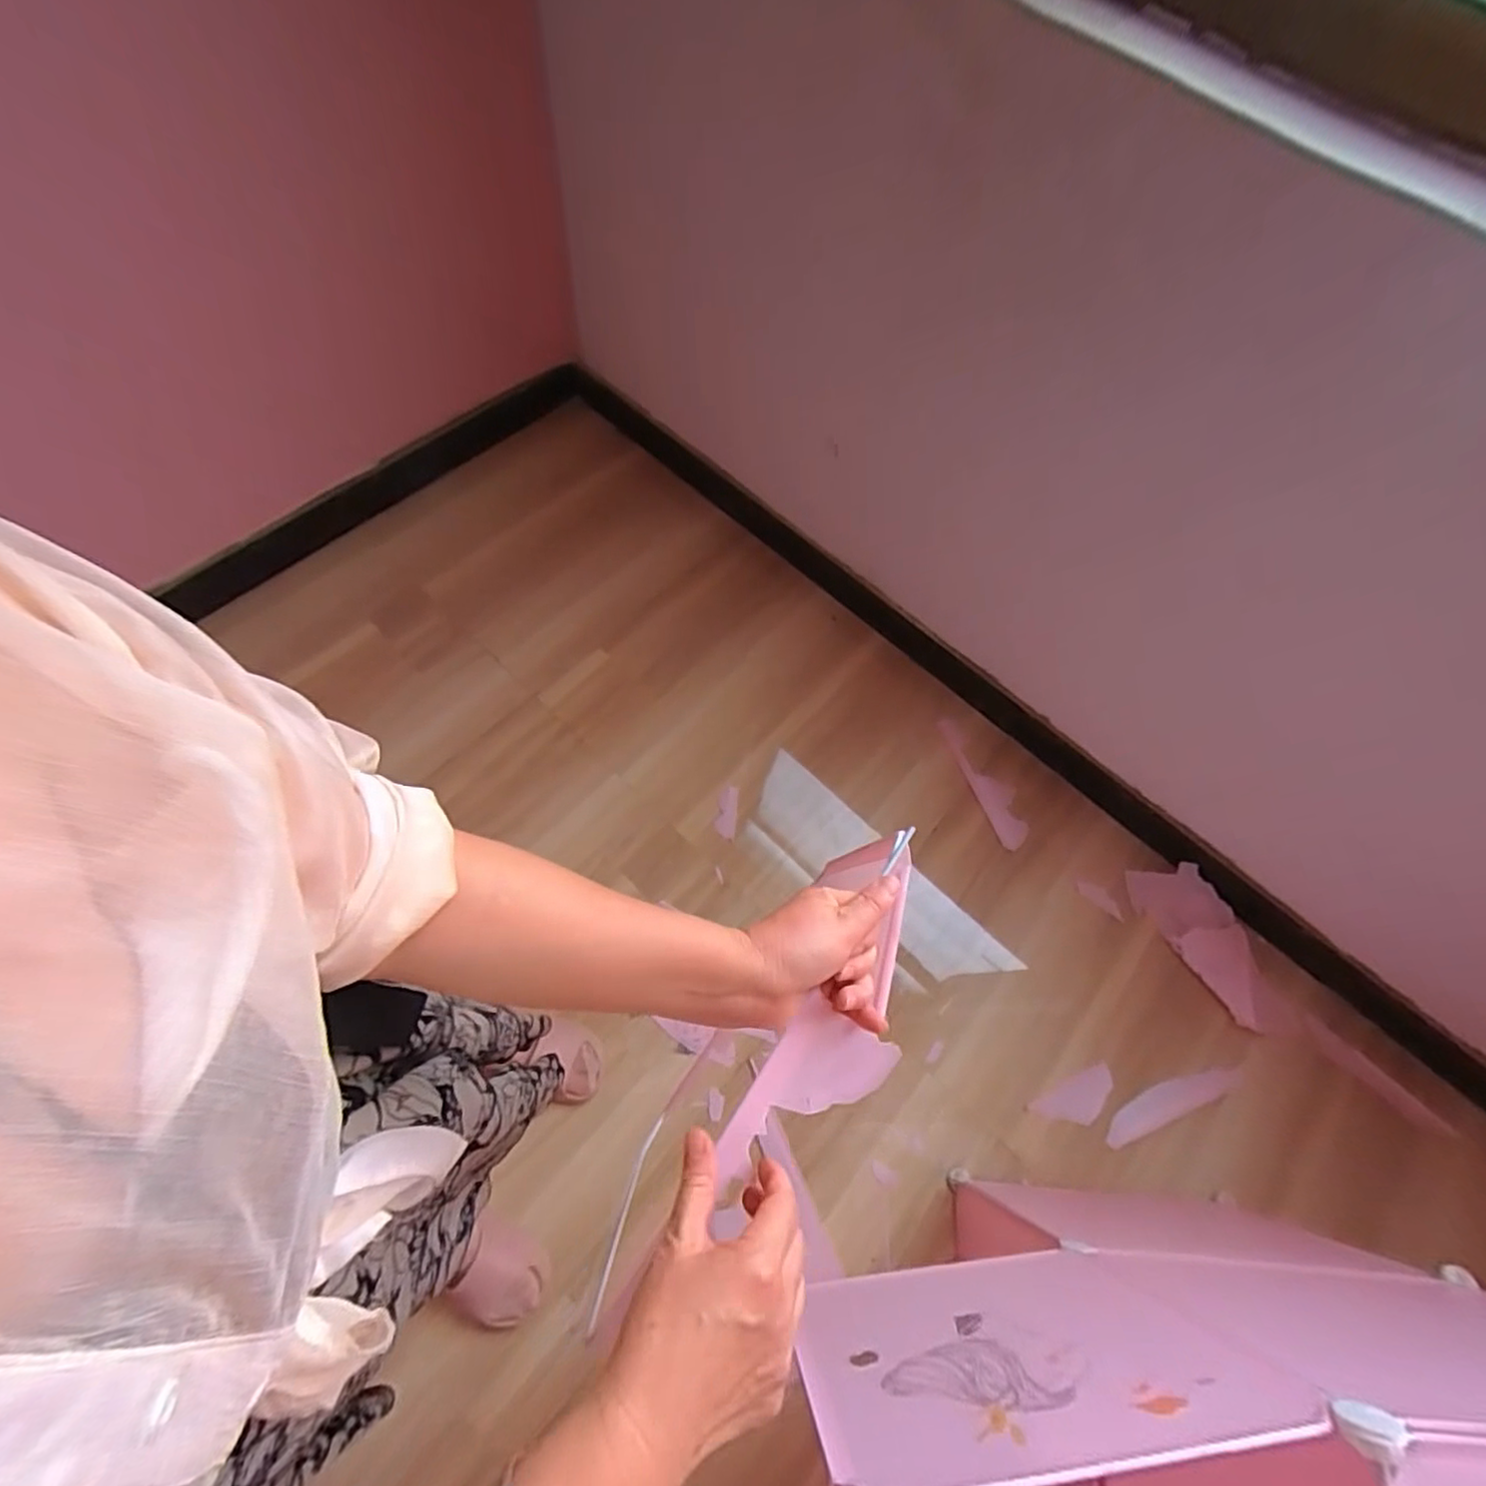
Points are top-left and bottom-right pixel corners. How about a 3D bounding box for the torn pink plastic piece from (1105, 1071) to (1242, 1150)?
[{"bbox_3d":[0.763,0.637,1.133,0.284,0.012,0.056,-15,71,-13],"label":"torn pink plastic piece"}]

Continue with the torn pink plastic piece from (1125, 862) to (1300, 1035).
[{"bbox_3d":[0.916,0.391,1.222,0.148,0.026,0.368,-32,75,-18],"label":"torn pink plastic piece"}]

